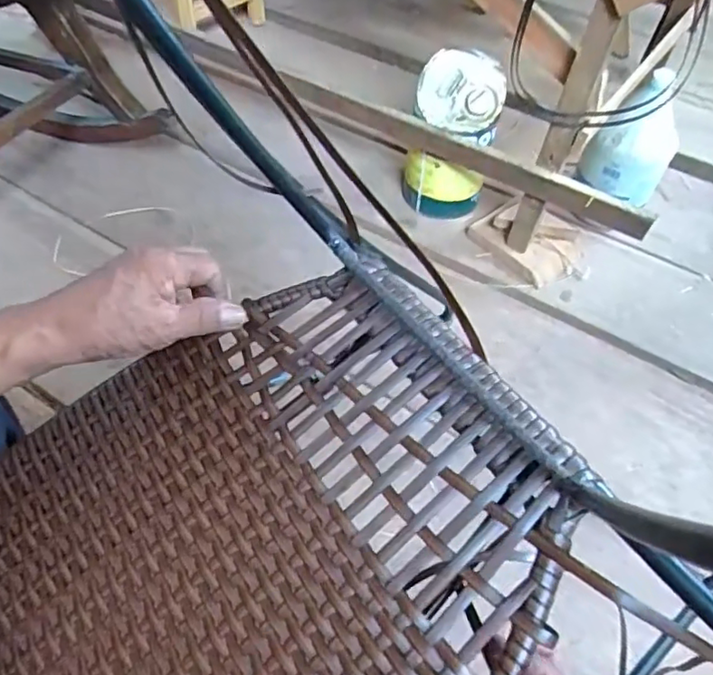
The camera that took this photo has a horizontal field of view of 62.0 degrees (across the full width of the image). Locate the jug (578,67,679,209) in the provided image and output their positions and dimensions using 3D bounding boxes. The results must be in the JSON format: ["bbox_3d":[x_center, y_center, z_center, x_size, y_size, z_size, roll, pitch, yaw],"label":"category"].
[{"bbox_3d":[0.531,-0.375,1.122,0.146,0.185,0.153,27,55,17],"label":"jug"}]

